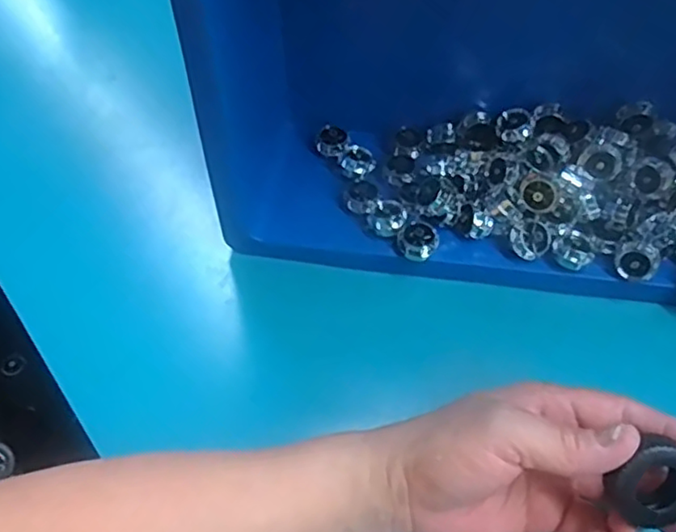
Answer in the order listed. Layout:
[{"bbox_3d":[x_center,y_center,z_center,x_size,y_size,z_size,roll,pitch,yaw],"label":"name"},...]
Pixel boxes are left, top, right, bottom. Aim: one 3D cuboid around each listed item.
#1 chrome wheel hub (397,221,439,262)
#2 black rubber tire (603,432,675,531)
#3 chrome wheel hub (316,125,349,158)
[{"bbox_3d":[0.050,-0.016,0.404,0.025,0.014,0.019,8,59,8],"label":"chrome wheel hub"},{"bbox_3d":[0.134,0.094,0.273,0.037,0.038,0.009,13,20,-2],"label":"black rubber tire"},{"bbox_3d":[-0.004,-0.087,0.450,0.021,0.009,0.022,-1,58,2],"label":"chrome wheel hub"}]

